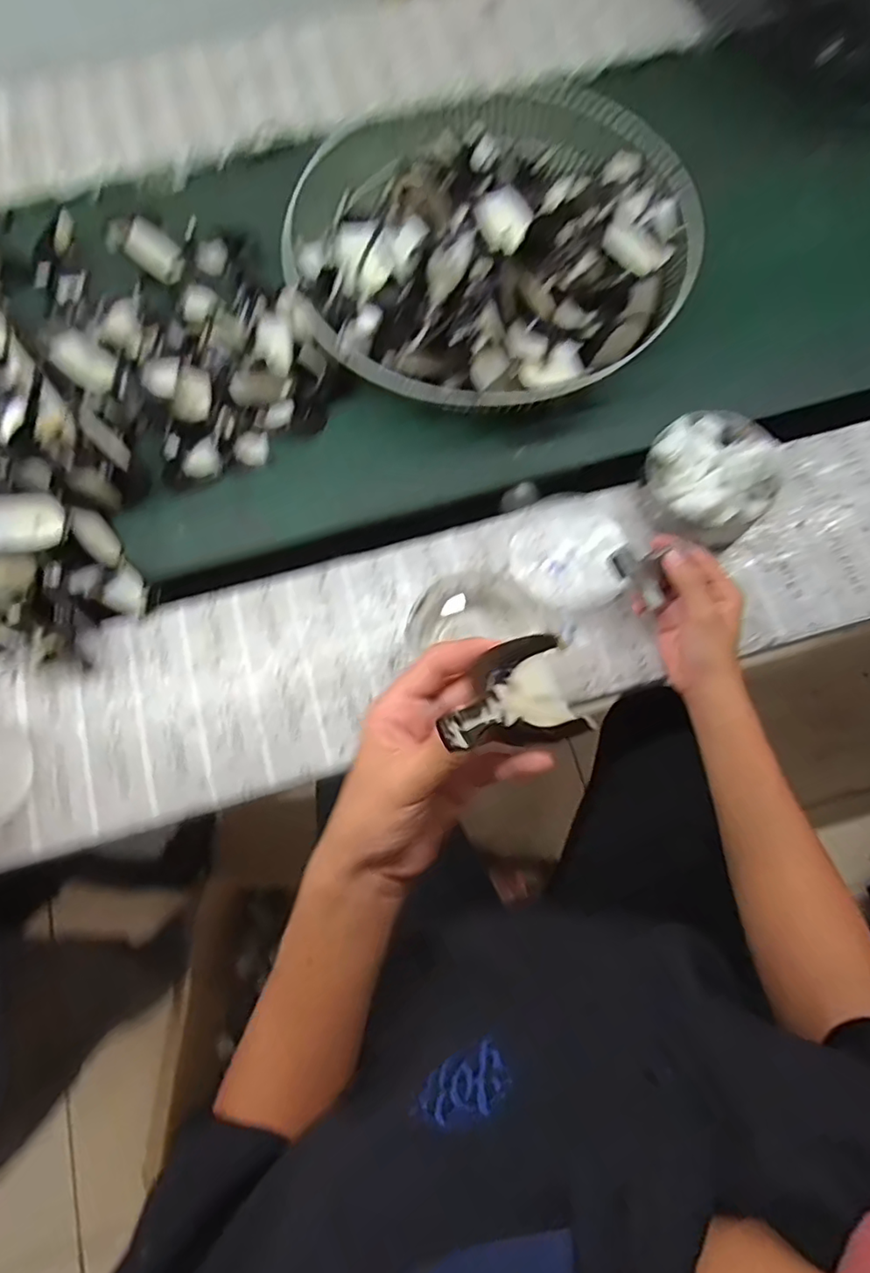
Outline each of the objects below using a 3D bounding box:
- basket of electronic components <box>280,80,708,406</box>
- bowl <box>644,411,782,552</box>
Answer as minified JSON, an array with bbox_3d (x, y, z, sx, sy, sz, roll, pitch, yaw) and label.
[{"bbox_3d":[0.061,-0.456,0.639,0.432,0.115,0.456,4,74,3],"label":"basket of electronic components"},{"bbox_3d":[0.252,-0.146,0.553,0.109,0.083,0.112,-1,73,2],"label":"bowl"}]

